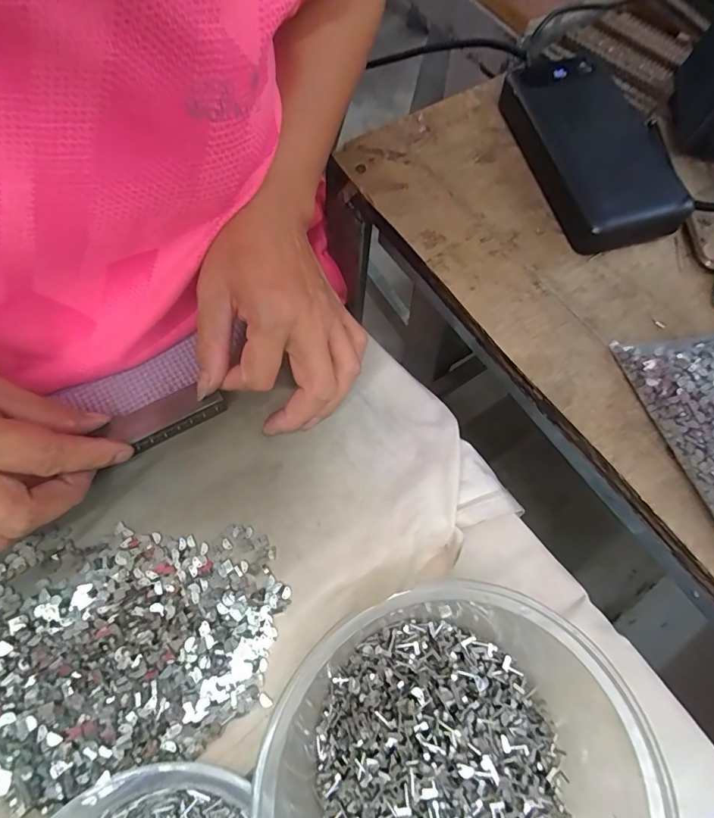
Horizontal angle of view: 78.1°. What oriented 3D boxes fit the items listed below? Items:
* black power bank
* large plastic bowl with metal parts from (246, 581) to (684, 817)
[{"bbox_3d":[0.170,-0.187,0.310,0.090,0.024,0.158,-12,69,-7],"label":"black power bank"},{"bbox_3d":[0.040,0.148,0.172,0.148,0.062,0.138,1,68,-2],"label":"large plastic bowl with metal parts"}]

